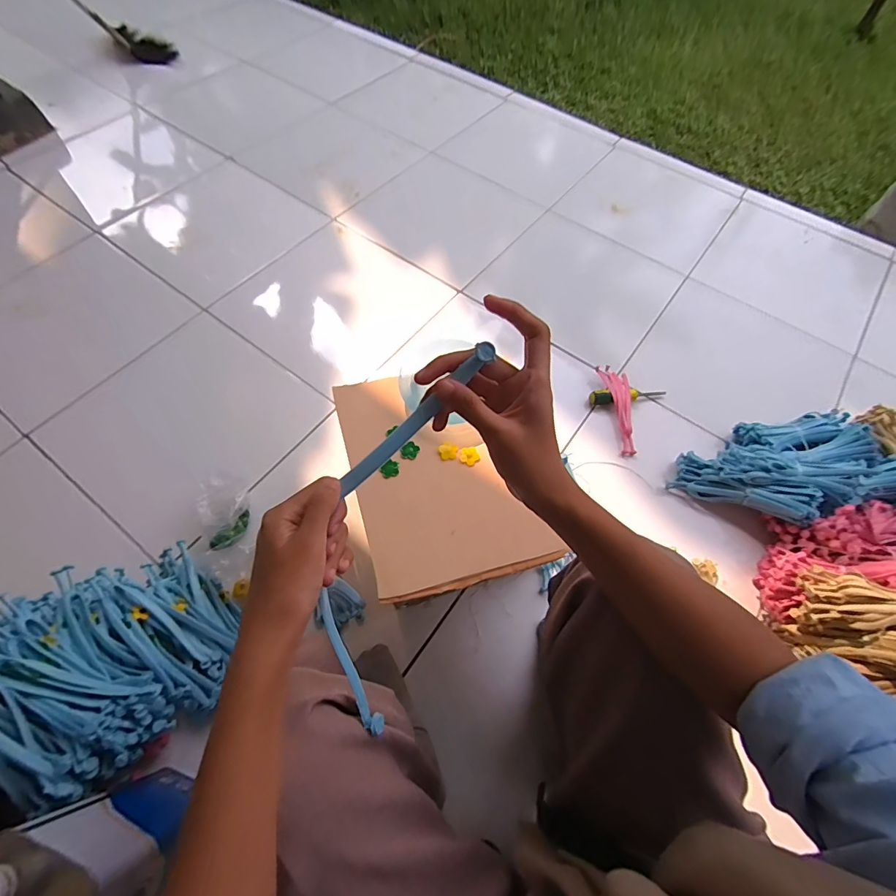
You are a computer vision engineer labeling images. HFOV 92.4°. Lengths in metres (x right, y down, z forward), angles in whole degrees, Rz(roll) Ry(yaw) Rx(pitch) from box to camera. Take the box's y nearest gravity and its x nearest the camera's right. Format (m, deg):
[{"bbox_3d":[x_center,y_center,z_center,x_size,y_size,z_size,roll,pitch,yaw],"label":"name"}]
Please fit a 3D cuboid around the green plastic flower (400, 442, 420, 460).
[{"bbox_3d":[-0.047,0.003,0.530,0.021,0.004,0.021,21,64,8],"label":"green plastic flower"}]

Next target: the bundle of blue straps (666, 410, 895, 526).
[{"bbox_3d":[0.613,0.039,0.768,0.381,0.112,0.200,-12,64,-9],"label":"bundle of blue straps"}]

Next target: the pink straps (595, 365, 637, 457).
[{"bbox_3d":[0.343,-0.080,0.844,0.046,0.028,0.193,-6,64,-6],"label":"pink straps"}]

